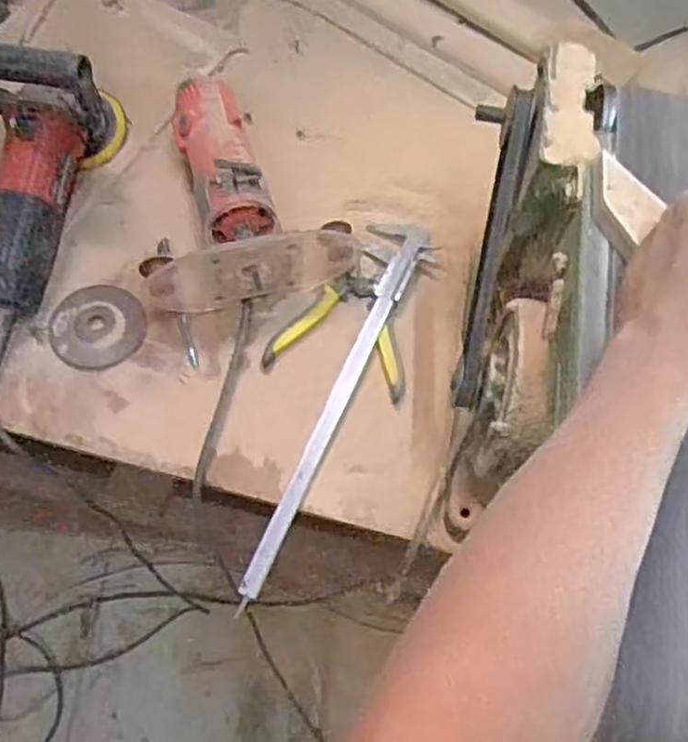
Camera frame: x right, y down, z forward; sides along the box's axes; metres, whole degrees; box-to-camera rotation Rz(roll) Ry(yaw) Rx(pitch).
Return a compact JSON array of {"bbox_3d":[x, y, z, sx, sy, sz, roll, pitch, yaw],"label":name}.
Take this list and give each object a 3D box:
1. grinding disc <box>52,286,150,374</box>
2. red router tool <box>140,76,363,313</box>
[{"bbox_3d":[-0.232,-0.042,0.688,0.085,0.011,0.084,1,66,-3],"label":"grinding disc"},{"bbox_3d":[-0.107,-0.184,0.714,0.201,0.072,0.237,-13,67,-9],"label":"red router tool"}]

